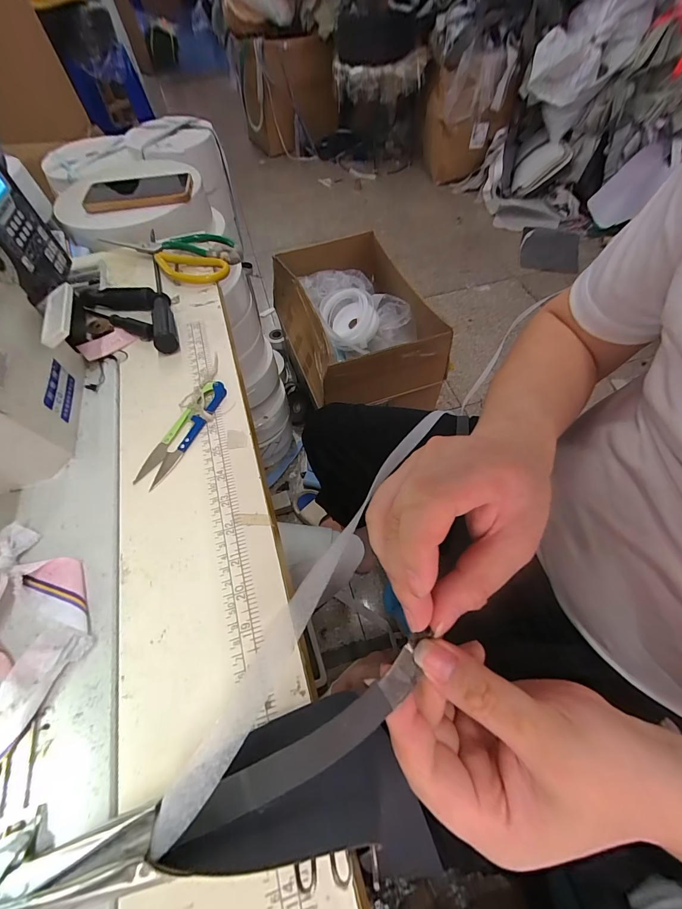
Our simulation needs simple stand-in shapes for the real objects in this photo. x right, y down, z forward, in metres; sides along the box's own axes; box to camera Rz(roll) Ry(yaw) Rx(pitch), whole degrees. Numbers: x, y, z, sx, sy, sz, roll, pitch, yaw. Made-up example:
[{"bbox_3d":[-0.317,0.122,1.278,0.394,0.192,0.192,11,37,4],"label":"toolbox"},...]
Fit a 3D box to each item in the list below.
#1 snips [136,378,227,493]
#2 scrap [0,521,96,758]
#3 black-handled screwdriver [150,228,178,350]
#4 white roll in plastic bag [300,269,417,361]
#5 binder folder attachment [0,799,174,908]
[{"bbox_3d":[-0.149,-0.023,0.326,0.027,0.009,0.119,21,64,14],"label":"snips"},{"bbox_3d":[-0.225,0.113,0.240,0.072,0.027,0.142,-30,63,-13],"label":"scrap"},{"bbox_3d":[-0.231,-0.210,0.428,0.024,0.025,0.228,-20,61,-8],"label":"black-handled screwdriver"},{"bbox_3d":[0.039,-0.436,1.040,0.248,0.105,0.325,-22,62,-10],"label":"white roll in plastic bag"},{"bbox_3d":[-0.138,0.212,0.175,0.114,0.016,0.031,-22,19,4],"label":"binder folder attachment"}]

